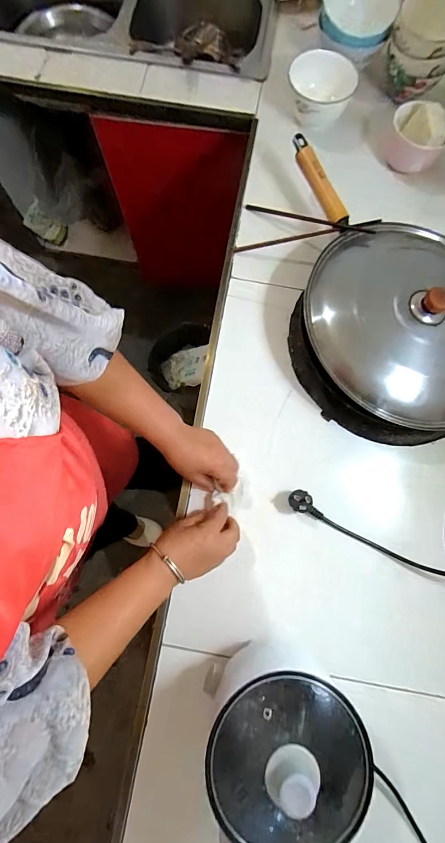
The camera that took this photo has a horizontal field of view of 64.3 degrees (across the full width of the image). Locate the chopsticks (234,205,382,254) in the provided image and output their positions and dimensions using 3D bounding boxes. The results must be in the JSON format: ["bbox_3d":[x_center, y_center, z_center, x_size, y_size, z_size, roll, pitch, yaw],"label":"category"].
[{"bbox_3d":[0.145,-0.339,0.624,0.237,0.020,0.099,10,76,24],"label":"chopsticks"}]

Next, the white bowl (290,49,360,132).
[{"bbox_3d":[0.185,-0.627,0.679,0.124,0.073,0.122,14,77,3],"label":"white bowl"}]

